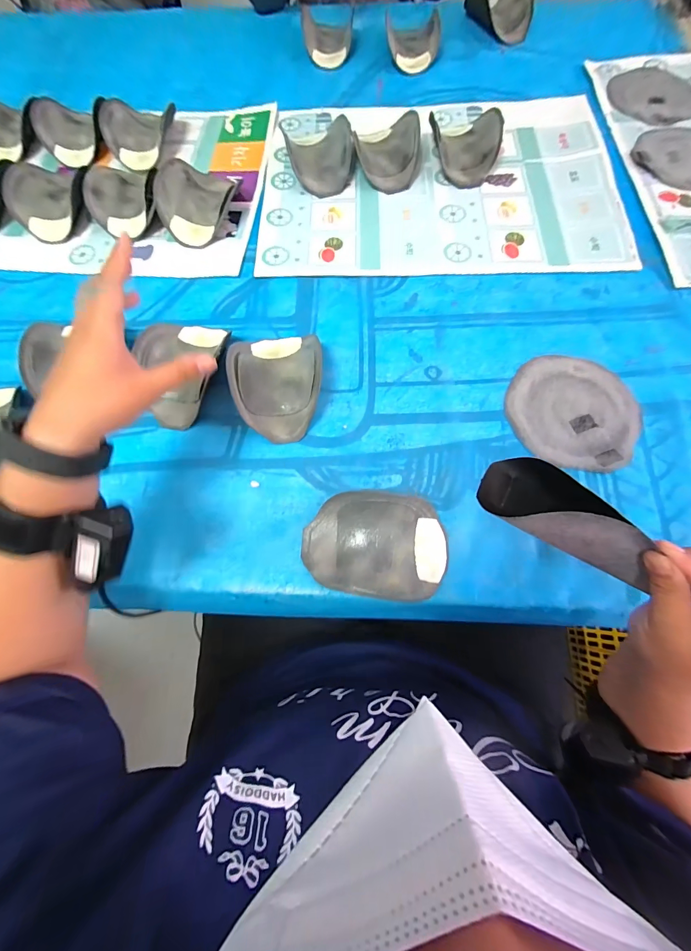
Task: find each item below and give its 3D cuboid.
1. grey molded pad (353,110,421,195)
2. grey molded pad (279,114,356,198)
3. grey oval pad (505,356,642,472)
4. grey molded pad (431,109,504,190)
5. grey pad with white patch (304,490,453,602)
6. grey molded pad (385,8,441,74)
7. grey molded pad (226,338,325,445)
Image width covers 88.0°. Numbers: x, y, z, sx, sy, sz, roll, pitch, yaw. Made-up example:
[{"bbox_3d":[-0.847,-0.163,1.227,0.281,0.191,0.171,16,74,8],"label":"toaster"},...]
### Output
[{"bbox_3d":[0.064,-0.512,0.559,0.099,0.044,0.147,-2,69,2],"label":"grey molded pad"},{"bbox_3d":[-0.040,-0.510,0.559,0.103,0.044,0.155,-12,69,-2],"label":"grey molded pad"},{"bbox_3d":[0.266,-0.076,0.418,0.145,0.007,0.142,25,72,12],"label":"grey oval pad"},{"bbox_3d":[0.184,-0.507,0.550,0.099,0.043,0.122,-2,69,2],"label":"grey molded pad"},{"bbox_3d":[0.030,0.070,0.359,0.145,0.045,0.097,6,69,5],"label":"grey pad with white patch"},{"bbox_3d":[0.127,-0.810,0.678,0.102,0.050,0.083,2,69,3],"label":"grey molded pad"},{"bbox_3d":[-0.077,-0.111,0.422,0.103,0.045,0.133,-13,69,-2],"label":"grey molded pad"}]

